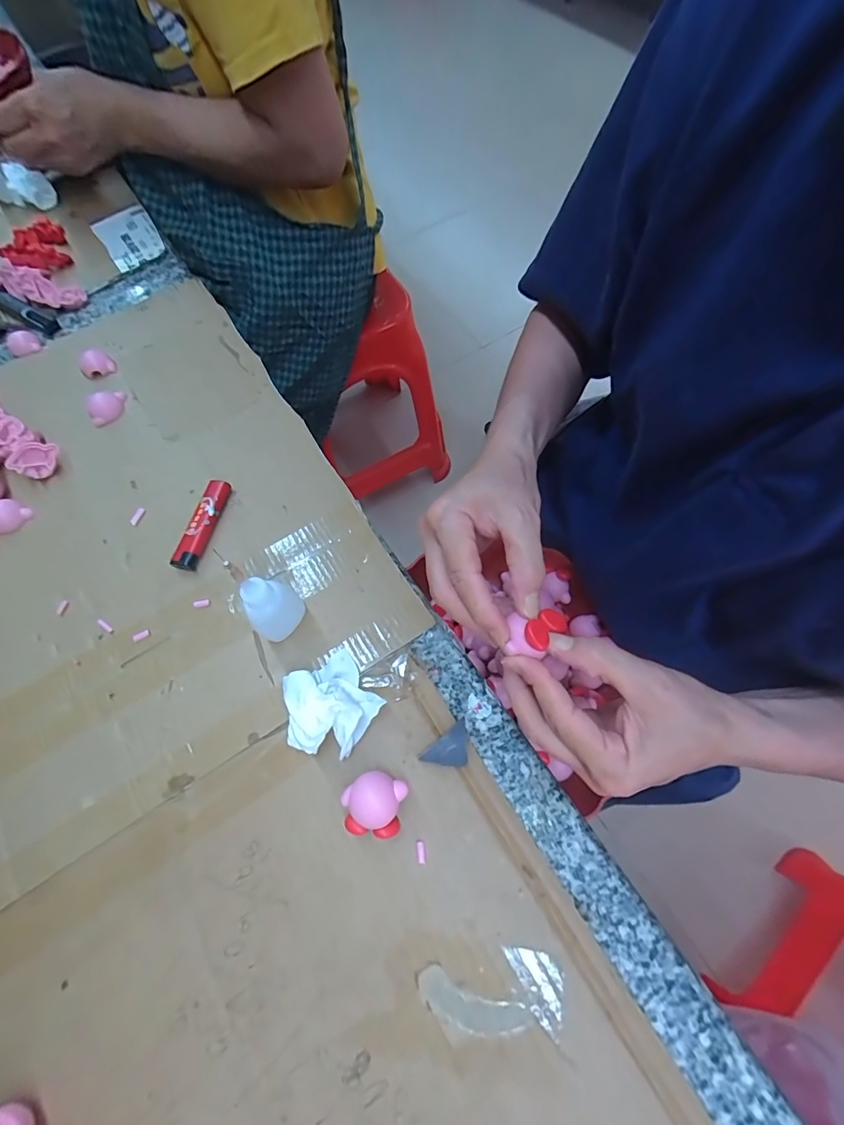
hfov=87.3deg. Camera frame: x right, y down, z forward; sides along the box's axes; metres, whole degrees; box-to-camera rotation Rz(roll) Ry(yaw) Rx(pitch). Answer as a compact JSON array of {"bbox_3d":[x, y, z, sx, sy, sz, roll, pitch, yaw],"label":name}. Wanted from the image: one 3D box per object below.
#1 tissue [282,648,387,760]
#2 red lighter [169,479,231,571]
[{"bbox_3d":[-0.060,0.091,0.280,0.058,0.031,0.055,-38,71,-14],"label":"tissue"},{"bbox_3d":[-0.170,-0.030,0.344,0.018,0.013,0.074,13,68,7],"label":"red lighter"}]

